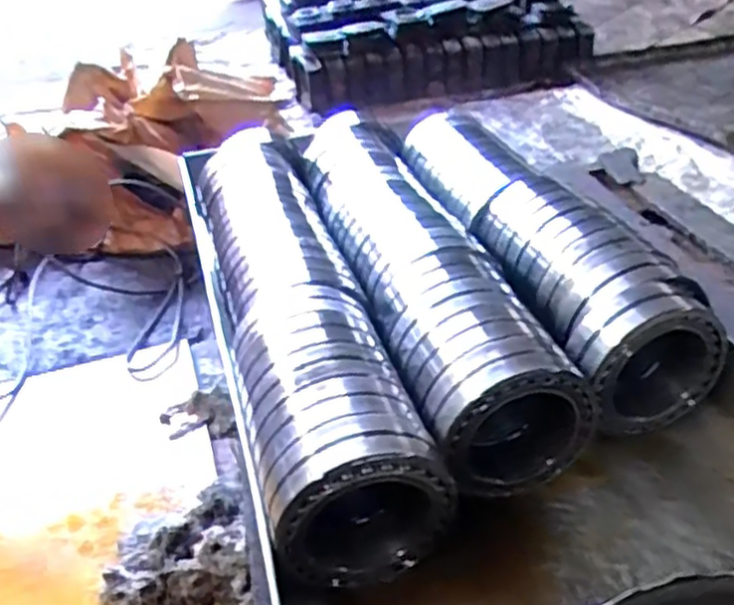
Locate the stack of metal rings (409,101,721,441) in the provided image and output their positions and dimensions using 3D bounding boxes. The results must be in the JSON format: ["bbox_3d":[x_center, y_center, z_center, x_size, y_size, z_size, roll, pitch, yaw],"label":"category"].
[{"bbox_3d":[0.274,-0.118,1.345,0.217,0.190,0.883,-12,34,-11],"label":"stack of metal rings"}]

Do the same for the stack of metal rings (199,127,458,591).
[{"bbox_3d":[-0.138,-0.020,1.258,0.216,0.174,1.077,-12,34,-10],"label":"stack of metal rings"}]

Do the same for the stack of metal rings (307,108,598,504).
[{"bbox_3d":[0.060,-0.077,1.329,0.222,0.202,1.017,-12,34,-11],"label":"stack of metal rings"}]

